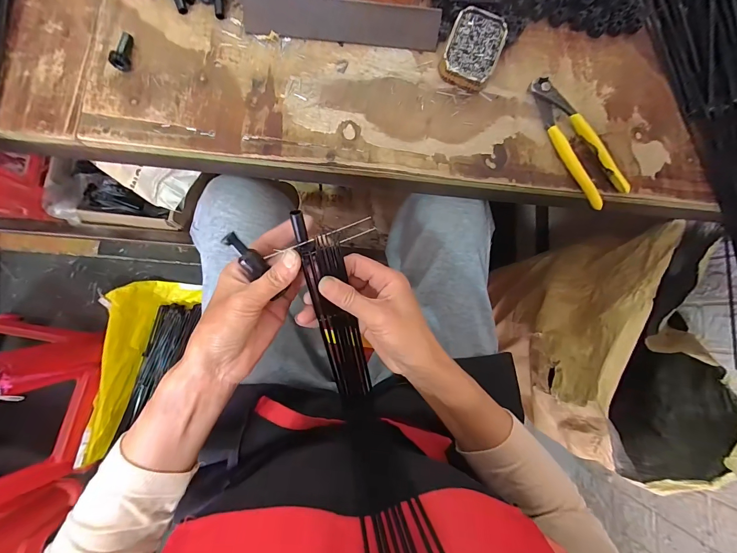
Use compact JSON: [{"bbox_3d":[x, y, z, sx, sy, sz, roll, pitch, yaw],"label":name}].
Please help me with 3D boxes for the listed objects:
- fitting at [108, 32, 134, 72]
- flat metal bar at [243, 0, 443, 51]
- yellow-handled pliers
[{"bbox_3d":[-0.256,-0.238,0.338,0.014,0.015,0.042,11,81,-5],"label":"fitting"},{"bbox_3d":[-0.027,-0.285,0.363,0.214,0.038,0.006,1,48,-7],"label":"flat metal bar"},{"bbox_3d":[0.240,-0.159,0.375,0.047,0.022,0.162,-28,86,-9],"label":"yellow-handled pliers"}]

